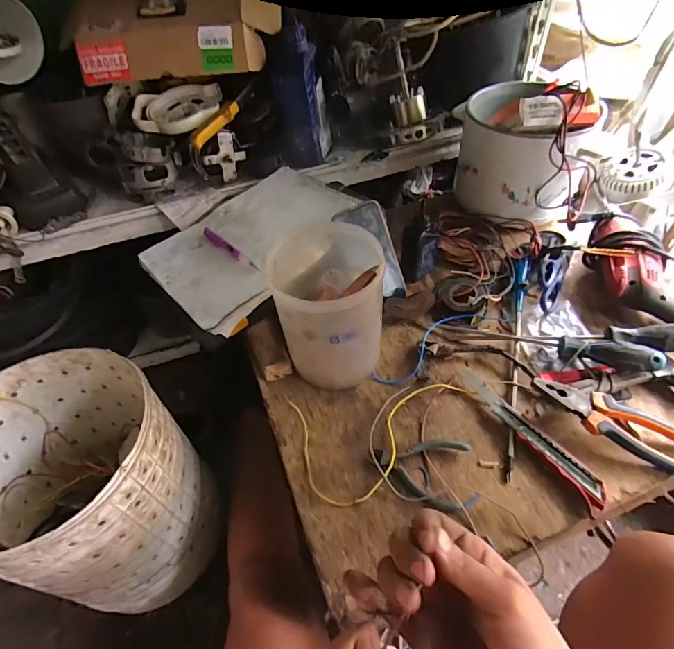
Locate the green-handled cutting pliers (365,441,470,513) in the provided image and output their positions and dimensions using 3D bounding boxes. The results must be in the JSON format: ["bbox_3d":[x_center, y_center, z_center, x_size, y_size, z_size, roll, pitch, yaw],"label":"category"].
[{"bbox_3d":[0.092,0.162,0.474,0.108,0.013,0.075,11,51,14],"label":"green-handled cutting pliers"}]

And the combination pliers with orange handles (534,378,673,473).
[{"bbox_3d":[0.320,0.110,0.471,0.185,0.019,0.057,25,61,13],"label":"combination pliers with orange handles"}]

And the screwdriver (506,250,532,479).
[{"bbox_3d":[0.248,0.031,0.563,0.022,0.027,0.365,11,51,14],"label":"screwdriver"}]

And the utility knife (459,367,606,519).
[{"bbox_3d":[0.226,0.125,0.493,0.033,0.017,0.209,-25,51,-16],"label":"utility knife"}]

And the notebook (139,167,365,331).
[{"bbox_3d":[-0.132,-0.140,0.638,0.298,0.013,0.231,-39,54,-20],"label":"notebook"}]

